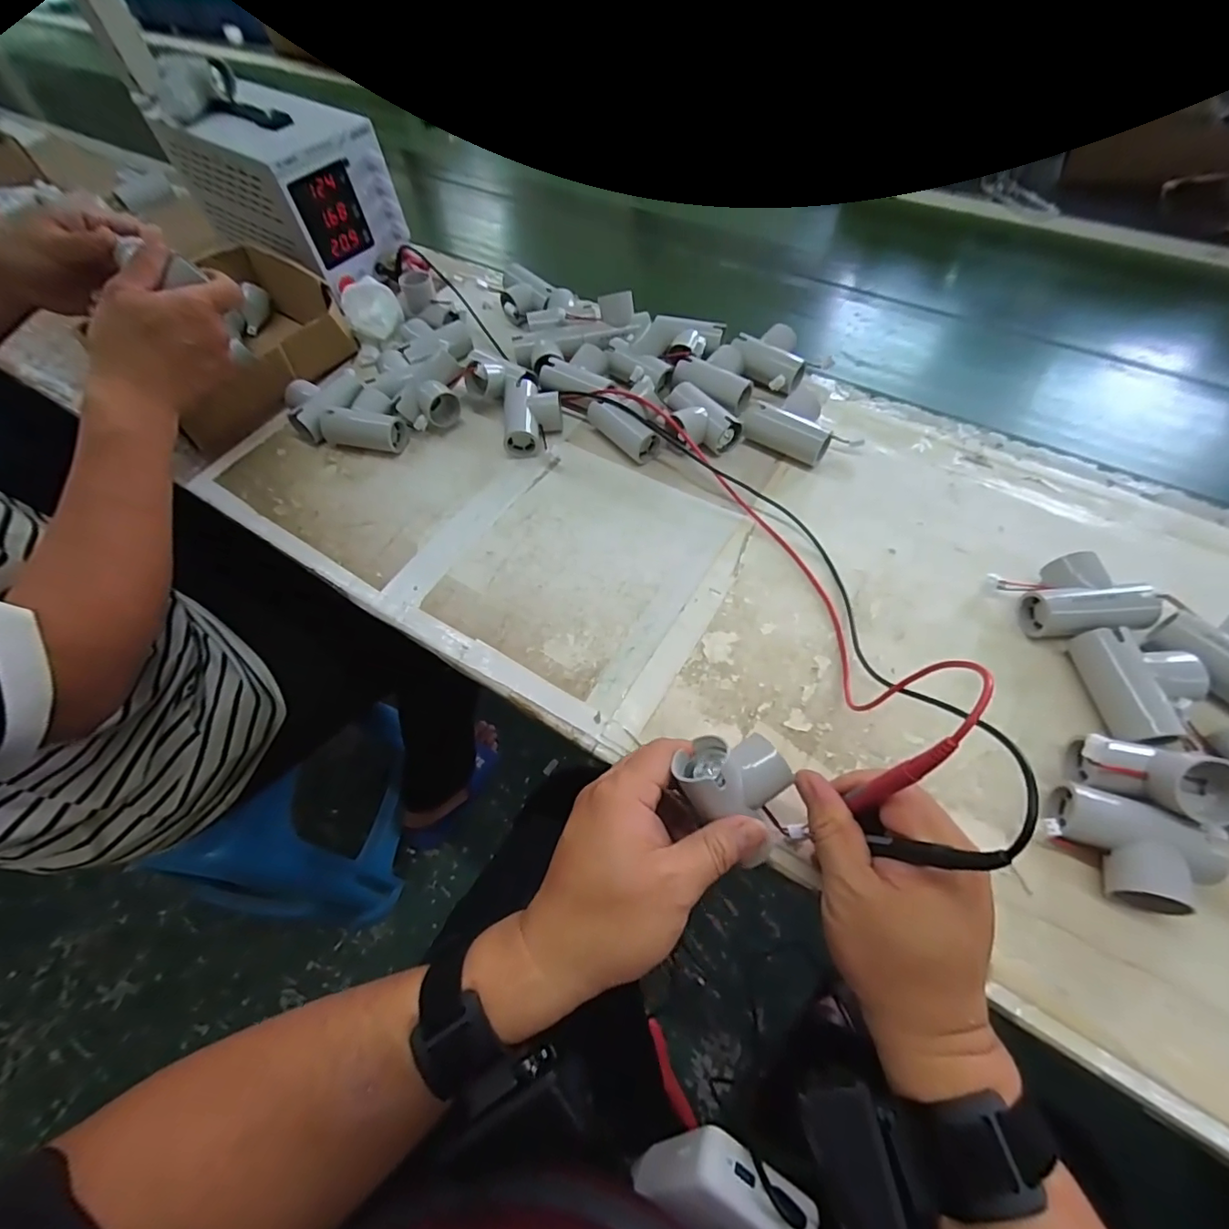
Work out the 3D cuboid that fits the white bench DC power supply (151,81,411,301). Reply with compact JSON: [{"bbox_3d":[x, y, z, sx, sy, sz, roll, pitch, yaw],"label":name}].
[{"bbox_3d":[-0.380,-0.494,0.631,0.226,0.145,0.123,31,64,21],"label":"white bench DC power supply"}]

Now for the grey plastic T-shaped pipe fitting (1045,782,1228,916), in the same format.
[{"bbox_3d":[0.287,0.132,0.305,0.079,0.031,0.052,23,62,17],"label":"grey plastic T-shaped pipe fitting"}]

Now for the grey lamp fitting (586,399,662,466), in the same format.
[{"bbox_3d":[0.008,-0.176,0.506,0.034,0.030,0.075,-35,62,-18],"label":"grey lamp fitting"}]

